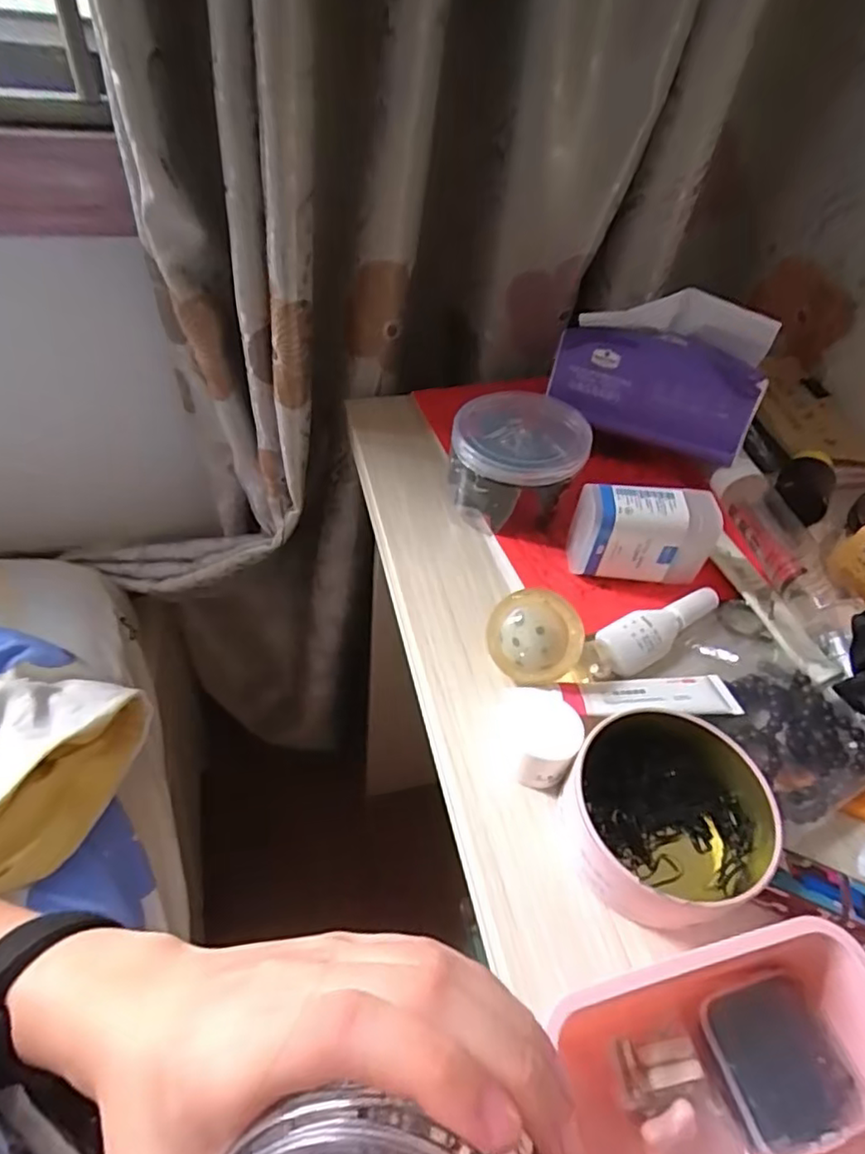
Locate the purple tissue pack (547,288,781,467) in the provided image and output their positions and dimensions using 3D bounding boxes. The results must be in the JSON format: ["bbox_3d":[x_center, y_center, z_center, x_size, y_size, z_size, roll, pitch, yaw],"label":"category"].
[{"bbox_3d":[0.171,-0.154,0.484,0.148,0.107,0.062,19,49,9],"label":"purple tissue pack"}]

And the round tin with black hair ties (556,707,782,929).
[{"bbox_3d":[0.122,0.120,0.317,0.108,0.044,0.089,-1,48,-8],"label":"round tin with black hair ties"}]

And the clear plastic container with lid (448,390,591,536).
[{"bbox_3d":[0.059,-0.083,0.458,0.091,0.069,0.076,3,48,-5],"label":"clear plastic container with lid"}]

